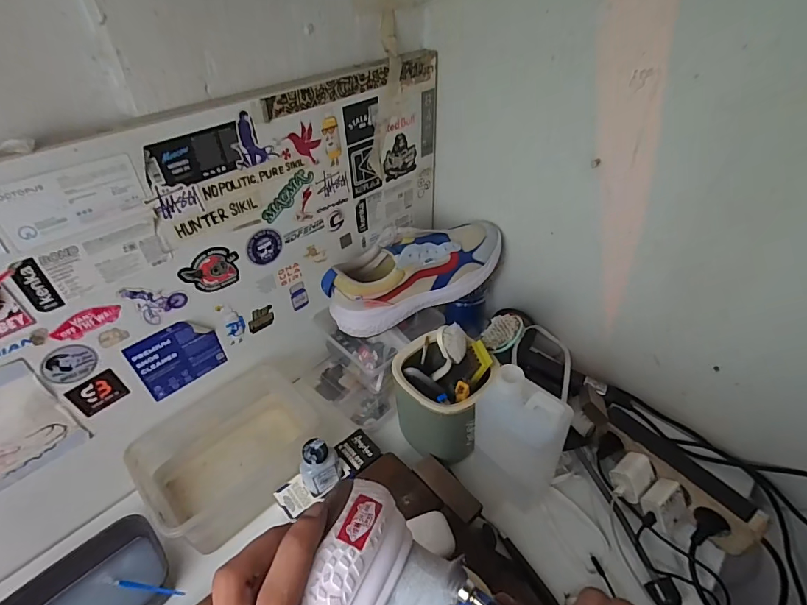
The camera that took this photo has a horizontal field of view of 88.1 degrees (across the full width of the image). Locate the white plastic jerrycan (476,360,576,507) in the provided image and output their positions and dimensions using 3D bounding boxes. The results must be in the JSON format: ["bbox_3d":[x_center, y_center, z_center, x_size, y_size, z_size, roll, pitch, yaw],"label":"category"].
[{"bbox_3d":[0.136,0.163,0.492,0.096,0.207,0.058,21,46,25],"label":"white plastic jerrycan"}]

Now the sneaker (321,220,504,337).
[{"bbox_3d":[0.025,-0.050,0.640,0.288,0.097,0.096,-16,43,-16],"label":"sneaker"}]

